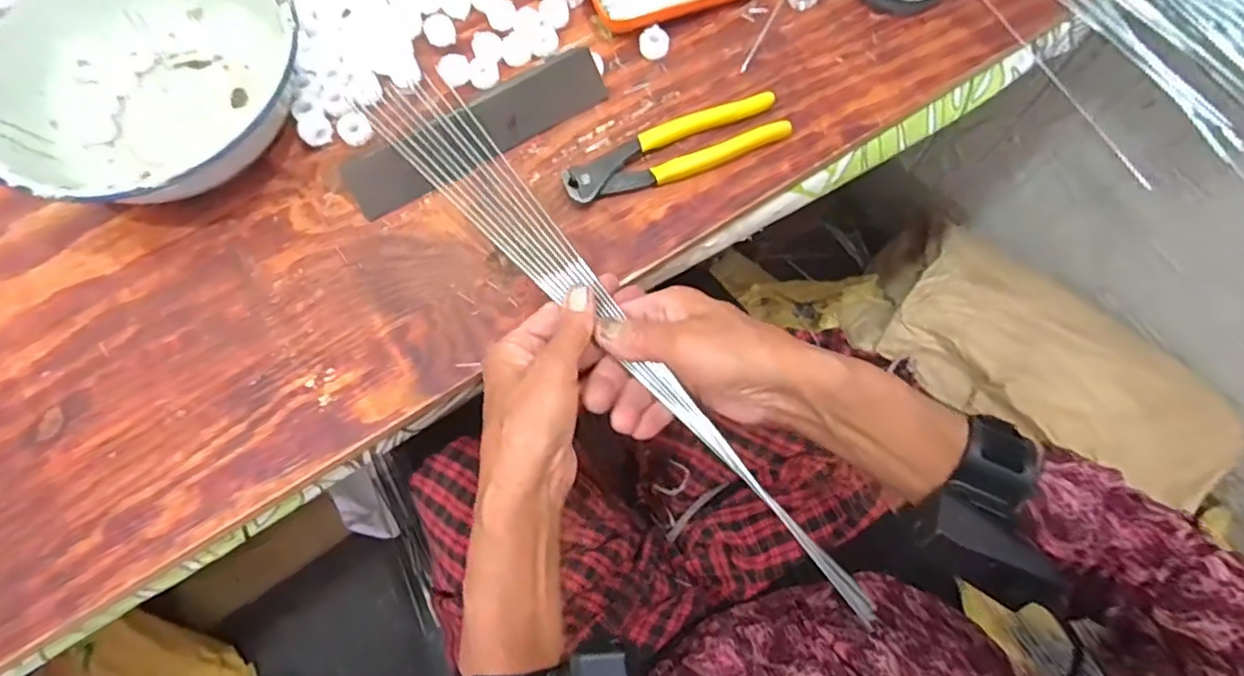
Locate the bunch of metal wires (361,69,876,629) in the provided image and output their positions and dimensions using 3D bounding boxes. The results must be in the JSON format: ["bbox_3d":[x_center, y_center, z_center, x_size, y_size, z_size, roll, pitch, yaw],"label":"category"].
[{"bbox_3d":[-0.011,-0.012,0.396,0.053,0.019,0.444,-39,79,-11],"label":"bunch of metal wires"}]

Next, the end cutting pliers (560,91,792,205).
[{"bbox_3d":[0.038,-0.135,0.451,0.164,0.014,0.039,-20,73,-7],"label":"end cutting pliers"}]

